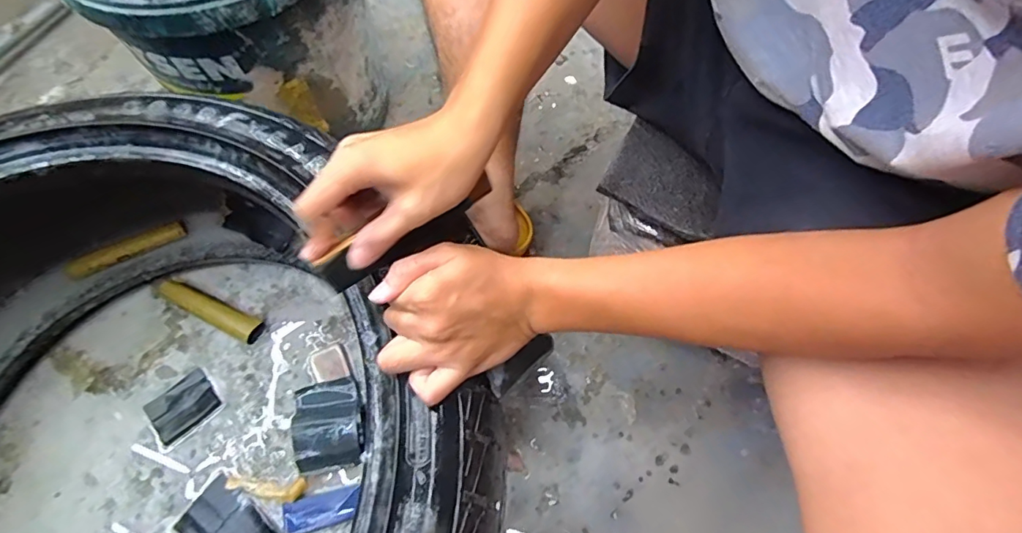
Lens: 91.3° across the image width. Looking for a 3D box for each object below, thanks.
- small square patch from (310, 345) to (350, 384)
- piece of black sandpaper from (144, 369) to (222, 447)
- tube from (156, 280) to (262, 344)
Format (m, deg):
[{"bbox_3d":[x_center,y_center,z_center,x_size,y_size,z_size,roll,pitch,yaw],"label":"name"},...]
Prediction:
[{"bbox_3d":[-0.220,0.118,0.604,0.037,0.012,0.045,-24,68,-10],"label":"small square patch"},{"bbox_3d":[-0.387,0.164,0.589,0.073,0.005,0.059,-38,75,-15],"label":"piece of black sandpaper"},{"bbox_3d":[-0.380,0.054,0.628,0.149,0.025,0.030,23,68,10],"label":"tube"}]

